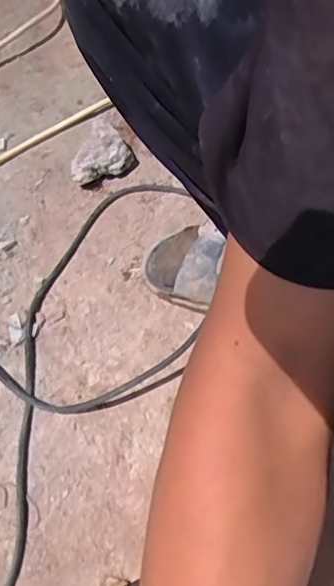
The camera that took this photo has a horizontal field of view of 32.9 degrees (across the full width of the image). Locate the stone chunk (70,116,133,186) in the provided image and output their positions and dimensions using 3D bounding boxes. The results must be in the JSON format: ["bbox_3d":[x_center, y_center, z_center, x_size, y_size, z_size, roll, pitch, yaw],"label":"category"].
[{"bbox_3d":[-0.095,-0.177,0.730,0.080,0.041,0.069,-30,61,-16],"label":"stone chunk"}]

